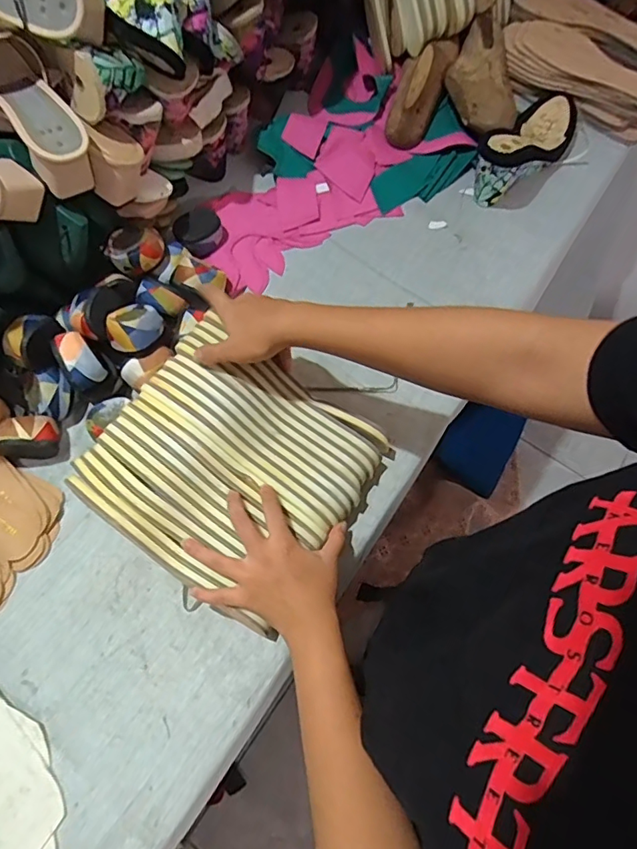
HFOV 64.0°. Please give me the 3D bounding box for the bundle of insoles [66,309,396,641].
[{"bbox_3d":[-0.082,0.046,0.525,0.238,0.081,0.230,34,73,13],"label":"bundle of insoles"}]

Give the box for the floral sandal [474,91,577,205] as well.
[{"bbox_3d":[0.294,-0.395,0.705,0.082,0.092,0.224,32,72,12],"label":"floral sandal"}]

